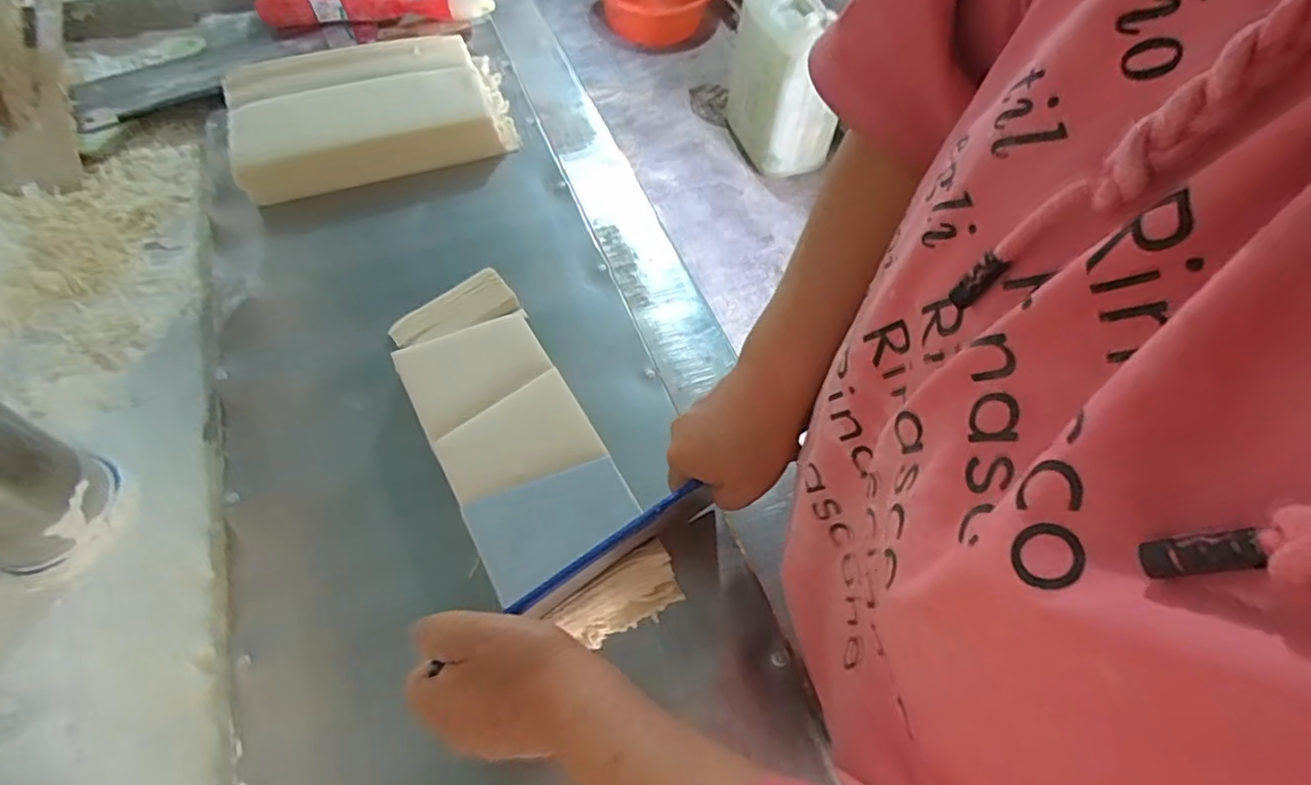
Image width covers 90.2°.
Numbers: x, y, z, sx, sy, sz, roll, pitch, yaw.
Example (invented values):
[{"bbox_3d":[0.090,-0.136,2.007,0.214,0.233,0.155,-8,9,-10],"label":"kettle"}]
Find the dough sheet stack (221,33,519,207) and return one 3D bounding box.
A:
[{"bbox_3d":[-0.298,-0.300,0.692,0.271,0.047,0.158,-16,59,-12],"label":"dough sheet stack"}]

